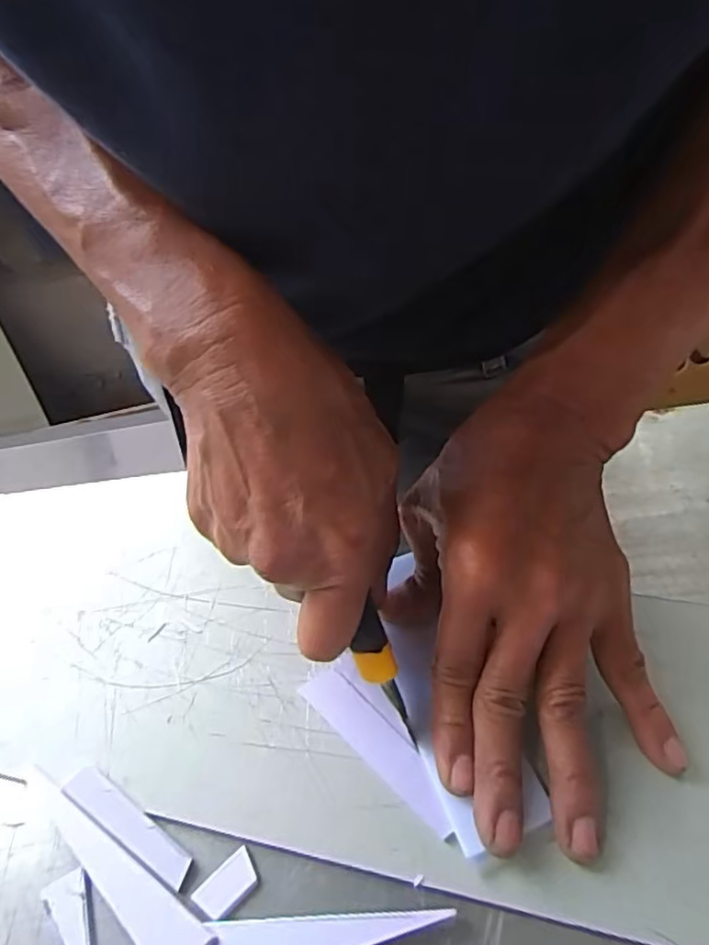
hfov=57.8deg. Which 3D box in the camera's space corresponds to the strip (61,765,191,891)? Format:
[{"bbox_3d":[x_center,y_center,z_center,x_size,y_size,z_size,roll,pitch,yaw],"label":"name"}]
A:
[{"bbox_3d":[-0.090,0.138,0.254,0.062,0.004,0.014,25,56,24],"label":"strip"}]

